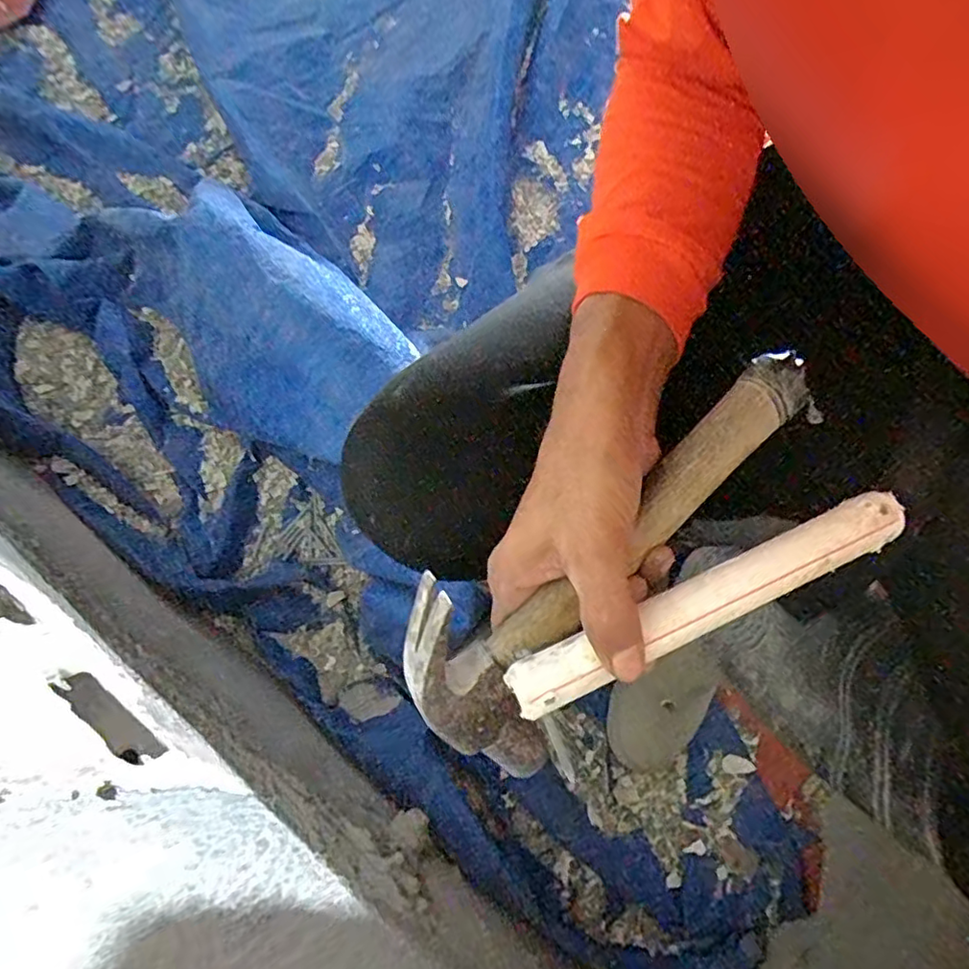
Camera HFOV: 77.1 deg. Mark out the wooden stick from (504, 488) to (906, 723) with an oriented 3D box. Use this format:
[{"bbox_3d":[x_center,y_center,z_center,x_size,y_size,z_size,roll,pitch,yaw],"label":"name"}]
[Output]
[{"bbox_3d":[0.109,0.055,0.290,0.208,0.010,0.026,-24,77,-8],"label":"wooden stick"}]

